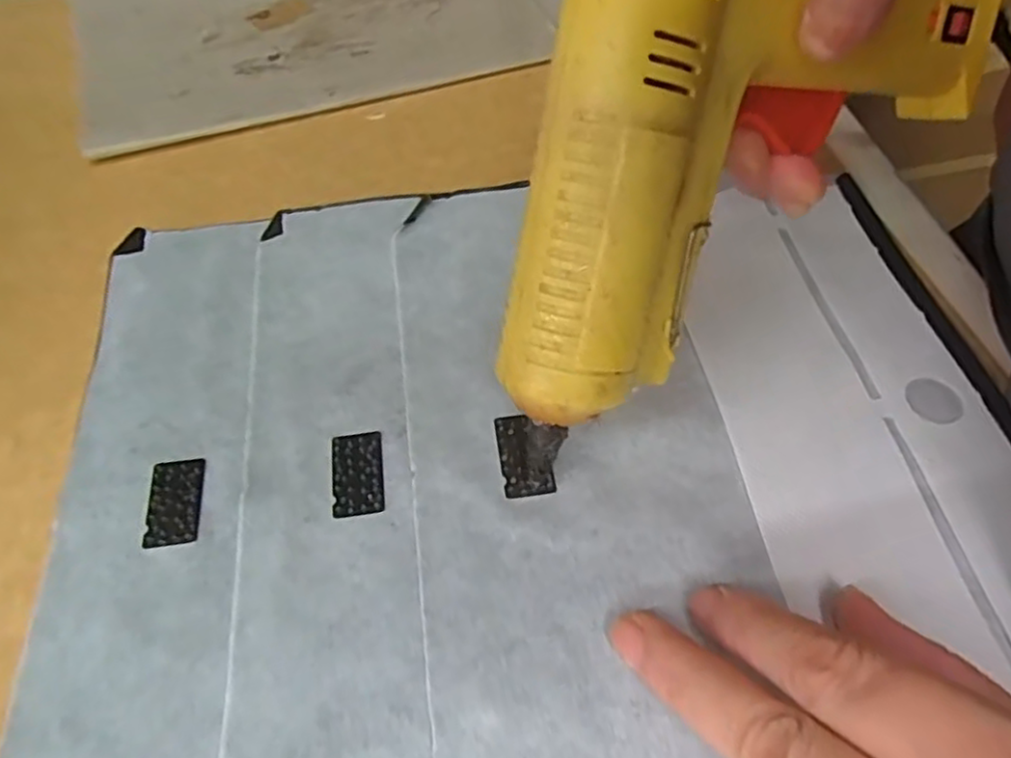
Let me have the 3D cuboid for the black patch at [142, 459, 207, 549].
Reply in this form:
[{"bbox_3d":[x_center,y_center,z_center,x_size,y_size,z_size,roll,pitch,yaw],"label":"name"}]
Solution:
[{"bbox_3d":[-0.104,0.038,0.211,0.016,0.004,0.029,-8,56,-5],"label":"black patch"}]

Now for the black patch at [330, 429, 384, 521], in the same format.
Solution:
[{"bbox_3d":[-0.048,0.029,0.215,0.016,0.004,0.029,-8,56,-5],"label":"black patch"}]

